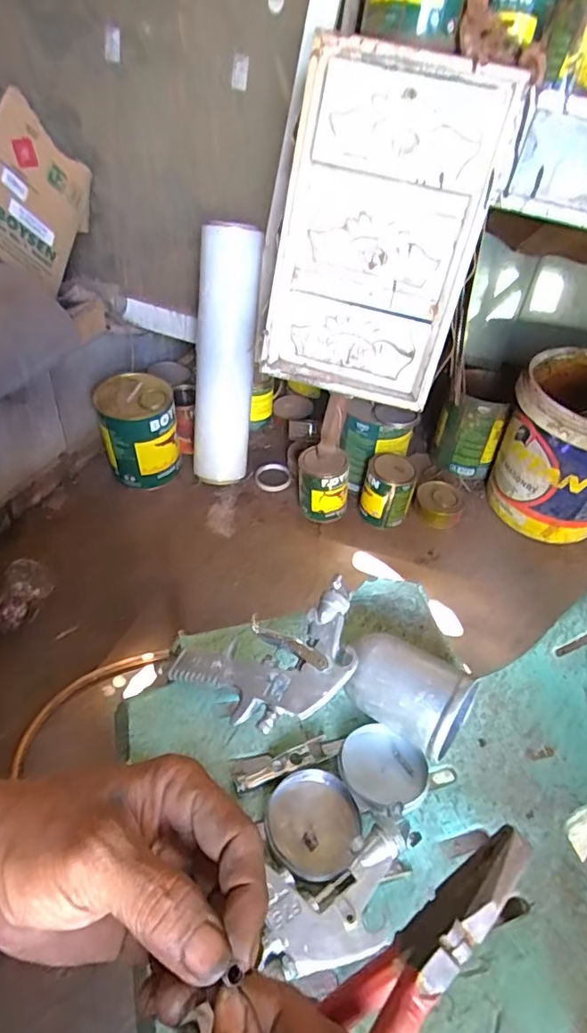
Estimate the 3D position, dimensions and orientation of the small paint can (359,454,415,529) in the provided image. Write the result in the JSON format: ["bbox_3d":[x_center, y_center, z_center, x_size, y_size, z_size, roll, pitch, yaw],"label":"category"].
[{"bbox_3d":[0.203,-0.062,1.179,0.103,0.125,0.103,4,41,-3],"label":"small paint can"}]

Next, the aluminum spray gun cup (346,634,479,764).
[{"bbox_3d":[0.101,0.153,0.493,0.110,0.080,0.087,31,46,26],"label":"aluminum spray gun cup"}]

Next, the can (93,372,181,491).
[{"bbox_3d":[-0.345,-0.182,1.230,0.160,0.224,0.158,4,41,-3],"label":"can"}]

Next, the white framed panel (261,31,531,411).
[{"bbox_3d":[0.132,-0.444,0.903,0.319,0.507,0.046,13,32,0],"label":"white framed panel"}]

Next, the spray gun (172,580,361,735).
[{"bbox_3d":[-0.016,0.139,0.489,0.166,0.045,0.097,-21,53,1],"label":"spray gun"}]

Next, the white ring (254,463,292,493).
[{"bbox_3d":[-0.049,-0.091,1.297,0.085,0.023,0.093,4,41,-3],"label":"white ring"}]

